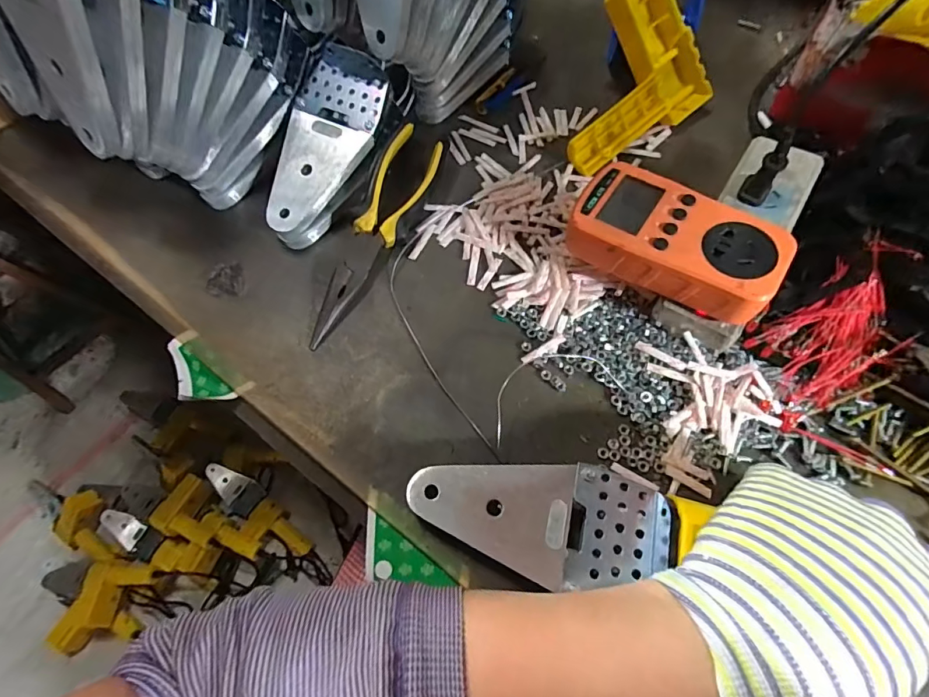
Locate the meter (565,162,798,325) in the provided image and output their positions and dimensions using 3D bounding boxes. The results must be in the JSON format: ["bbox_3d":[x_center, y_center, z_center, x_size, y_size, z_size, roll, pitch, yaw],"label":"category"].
[{"bbox_3d":[0.130,-0.067,0.285,0.123,0.033,0.072,28,70,11],"label":"meter"}]

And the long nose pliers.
[{"bbox_3d":[-0.068,-0.084,0.329,0.032,0.038,0.174,24,69,9],"label":"long nose pliers"}]

